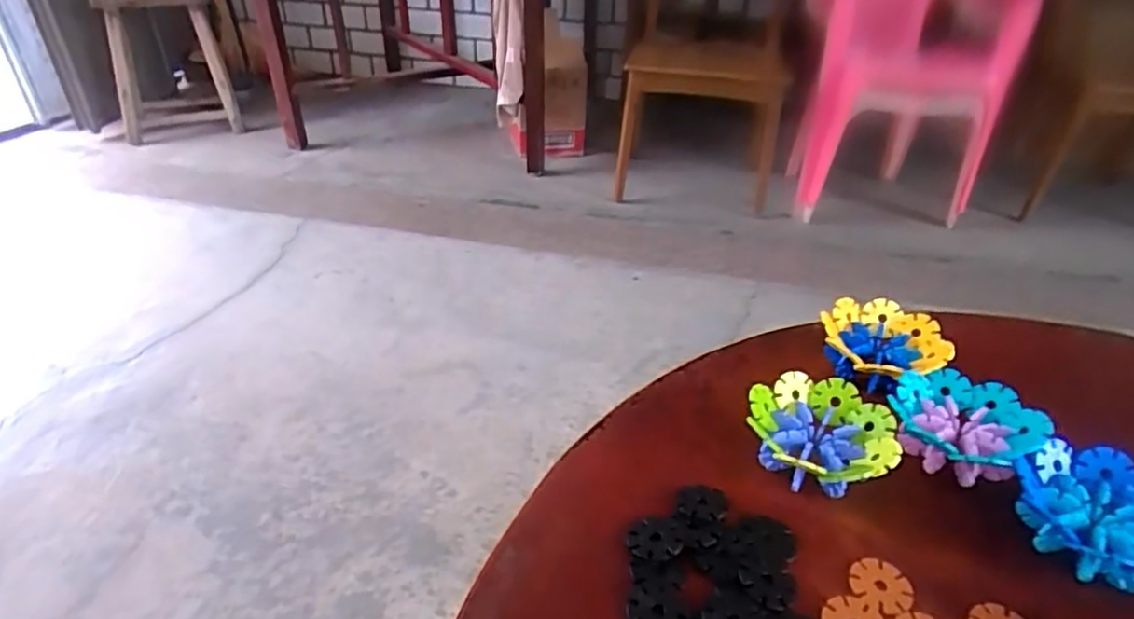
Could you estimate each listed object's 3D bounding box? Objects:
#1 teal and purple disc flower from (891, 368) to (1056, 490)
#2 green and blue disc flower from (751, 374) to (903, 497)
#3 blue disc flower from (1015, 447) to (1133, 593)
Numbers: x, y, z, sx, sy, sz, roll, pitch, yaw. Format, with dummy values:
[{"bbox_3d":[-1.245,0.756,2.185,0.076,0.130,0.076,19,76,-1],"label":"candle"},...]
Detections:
[{"bbox_3d":[0.261,0.078,0.424,0.083,0.039,0.078,1,35,-1],"label":"teal and purple disc flower"},{"bbox_3d":[0.164,0.083,0.416,0.084,0.039,0.080,1,35,-1],"label":"green and blue disc flower"},{"bbox_3d":[0.308,0.121,0.363,0.074,0.036,0.080,1,35,-1],"label":"blue disc flower"}]

